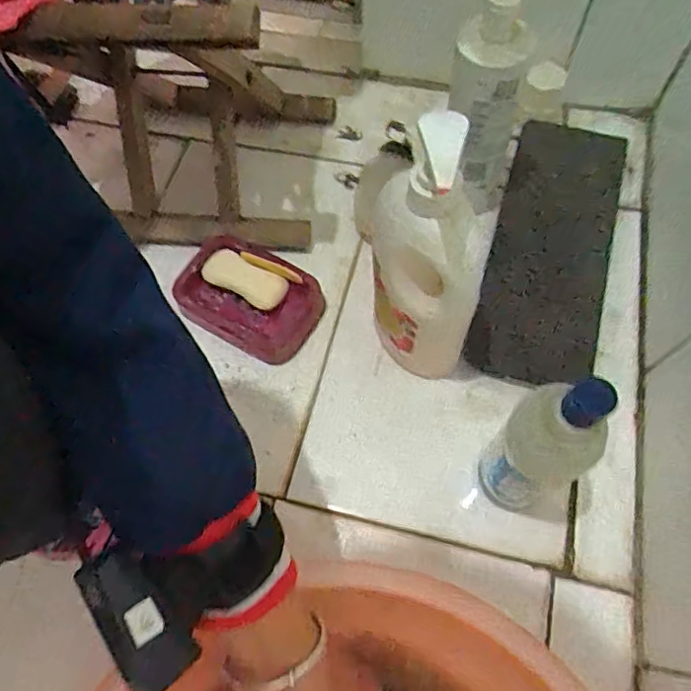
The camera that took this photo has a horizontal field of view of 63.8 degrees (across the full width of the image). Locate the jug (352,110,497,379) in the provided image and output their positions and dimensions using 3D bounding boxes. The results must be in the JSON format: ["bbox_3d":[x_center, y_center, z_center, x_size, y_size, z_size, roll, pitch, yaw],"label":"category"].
[{"bbox_3d":[0.059,-0.058,0.442,0.084,0.270,0.081,1,64,2],"label":"jug"}]

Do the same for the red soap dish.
[{"bbox_3d":[-0.102,-0.052,0.577,0.146,0.036,0.103,30,68,15],"label":"red soap dish"}]

